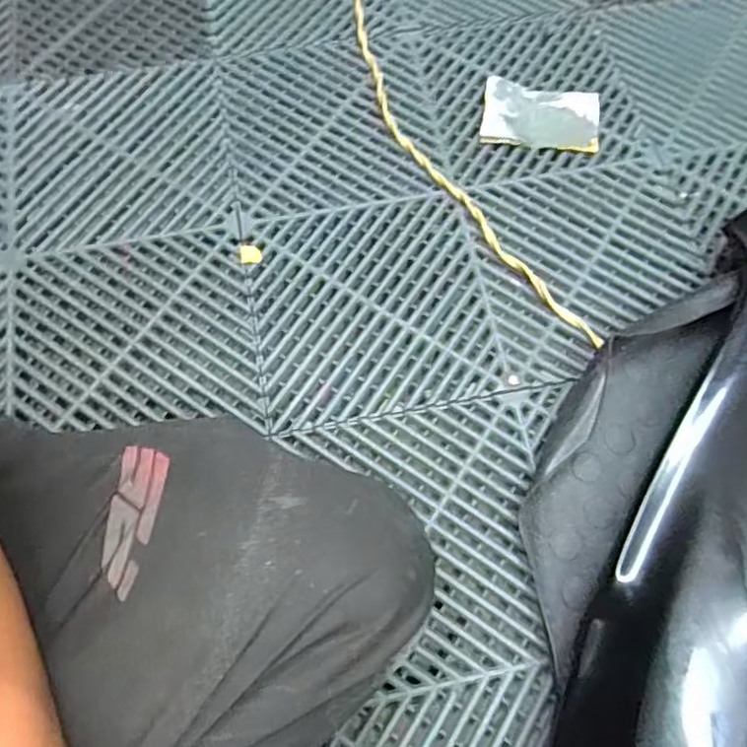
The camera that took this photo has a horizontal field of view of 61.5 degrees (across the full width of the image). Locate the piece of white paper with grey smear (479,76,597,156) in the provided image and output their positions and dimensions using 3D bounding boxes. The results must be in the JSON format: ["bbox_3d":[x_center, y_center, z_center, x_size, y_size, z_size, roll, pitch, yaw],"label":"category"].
[{"bbox_3d":[0.161,-0.248,0.607,0.110,0.010,0.071,9,69,3],"label":"piece of white paper with grey smear"}]

